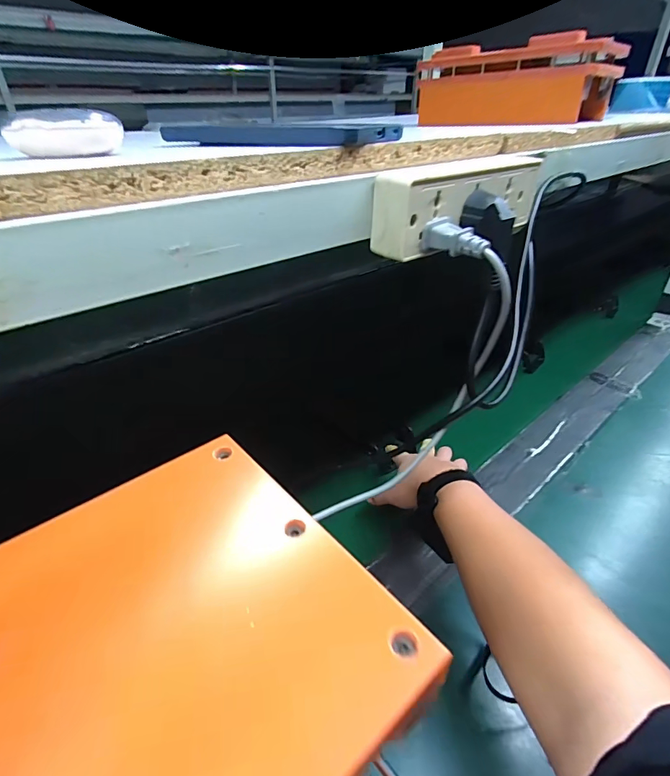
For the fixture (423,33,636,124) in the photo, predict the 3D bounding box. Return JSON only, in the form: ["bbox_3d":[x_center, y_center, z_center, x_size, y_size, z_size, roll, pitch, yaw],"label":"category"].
[{"bbox_3d":[0.255,-0.428,0.603,0.241,0.091,0.128,28,43,35],"label":"fixture"}]

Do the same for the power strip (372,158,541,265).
[{"bbox_3d":[0.095,-0.142,0.320,0.171,0.049,0.042,-27,43,-34],"label":"power strip"}]

